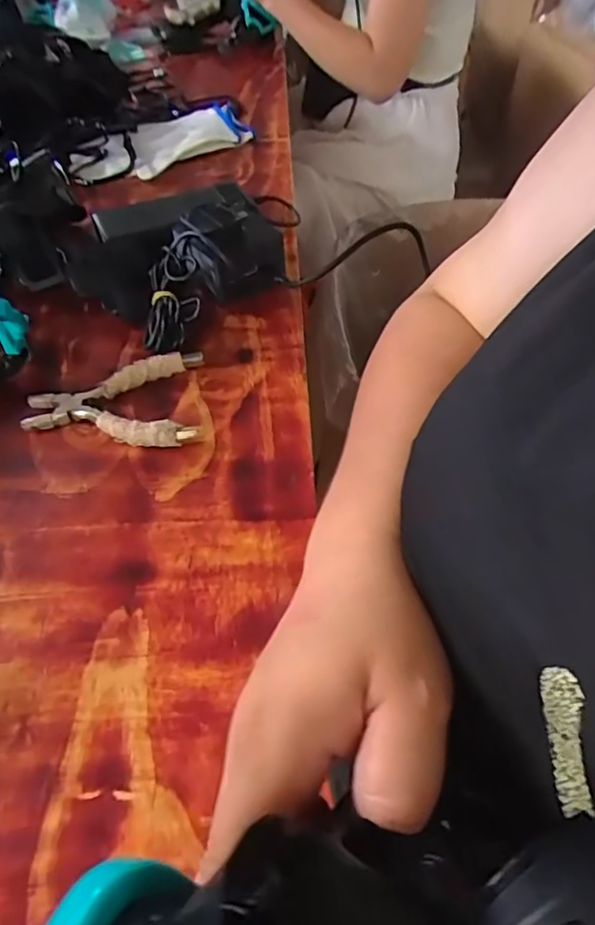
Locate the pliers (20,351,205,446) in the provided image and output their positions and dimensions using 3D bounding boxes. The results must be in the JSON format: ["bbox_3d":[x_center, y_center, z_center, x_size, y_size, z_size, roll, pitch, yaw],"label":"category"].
[{"bbox_3d":[-0.134,-0.045,0.423,0.126,0.017,0.086,-5,49,-2],"label":"pliers"}]

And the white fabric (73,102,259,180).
[{"bbox_3d":[-0.164,-0.409,0.729,0.115,0.022,0.245,36,59,29],"label":"white fabric"}]

